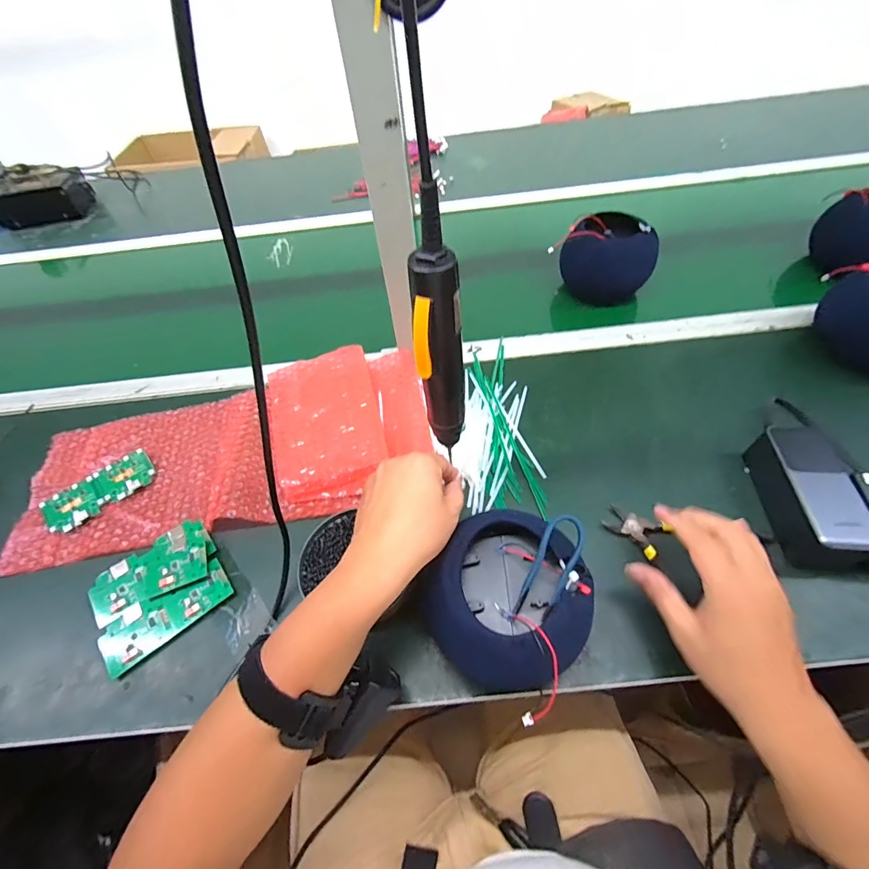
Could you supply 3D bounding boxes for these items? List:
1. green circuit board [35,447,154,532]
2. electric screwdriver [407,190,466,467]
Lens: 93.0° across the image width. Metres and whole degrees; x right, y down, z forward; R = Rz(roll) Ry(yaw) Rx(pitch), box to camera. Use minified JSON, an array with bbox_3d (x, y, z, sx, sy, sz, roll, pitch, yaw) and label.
[{"bbox_3d":[-0.395,0.065,0.486,0.116,0.011,0.055,-36,58,-22],"label":"green circuit board"},{"bbox_3d":[0.004,-0.060,0.293,0.033,0.196,0.032,-4,53,3],"label":"electric screwdriver"}]

